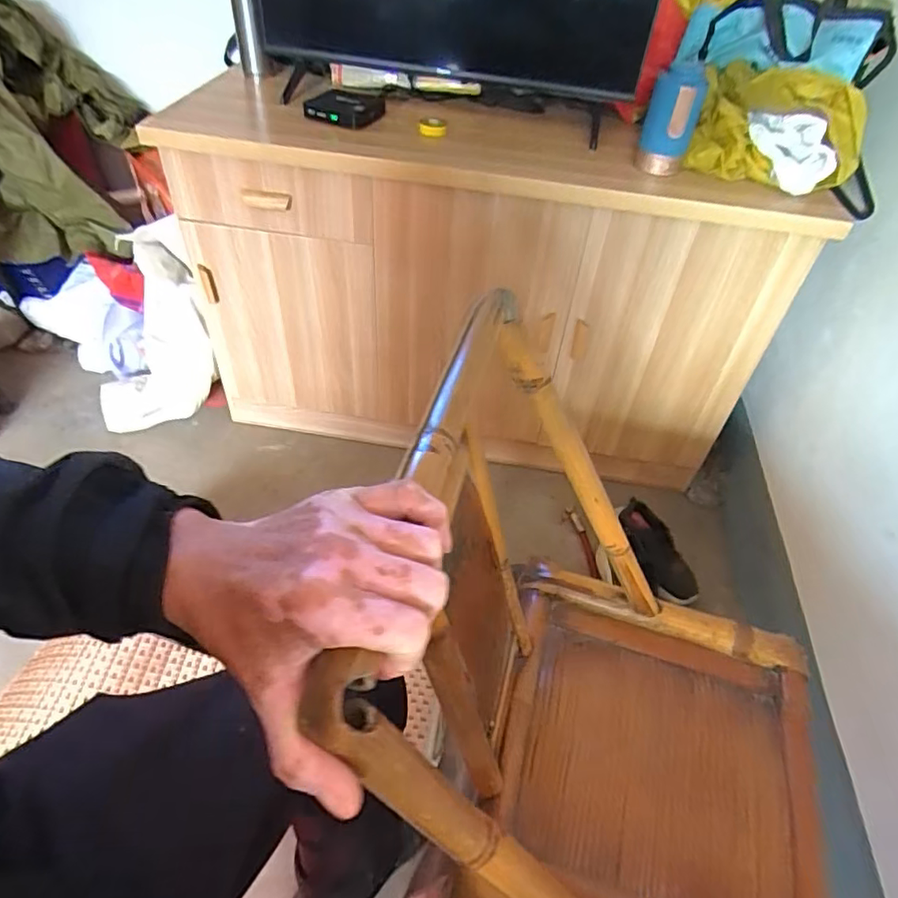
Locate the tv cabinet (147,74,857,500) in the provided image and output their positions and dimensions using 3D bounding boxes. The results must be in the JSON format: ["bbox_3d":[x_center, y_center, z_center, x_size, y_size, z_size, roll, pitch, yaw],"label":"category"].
[{"bbox_3d":[0.067,-0.343,1.327,1.180,0.689,0.356,11,47,5],"label":"tv cabinet"}]

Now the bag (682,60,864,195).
[{"bbox_3d":[0.546,-0.535,0.969,0.259,0.149,0.155,17,48,10],"label":"bag"}]

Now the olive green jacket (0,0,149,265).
[{"bbox_3d":[-1.000,-0.757,1.426,0.449,0.469,0.482,-17,51,-20],"label":"olive green jacket"}]

